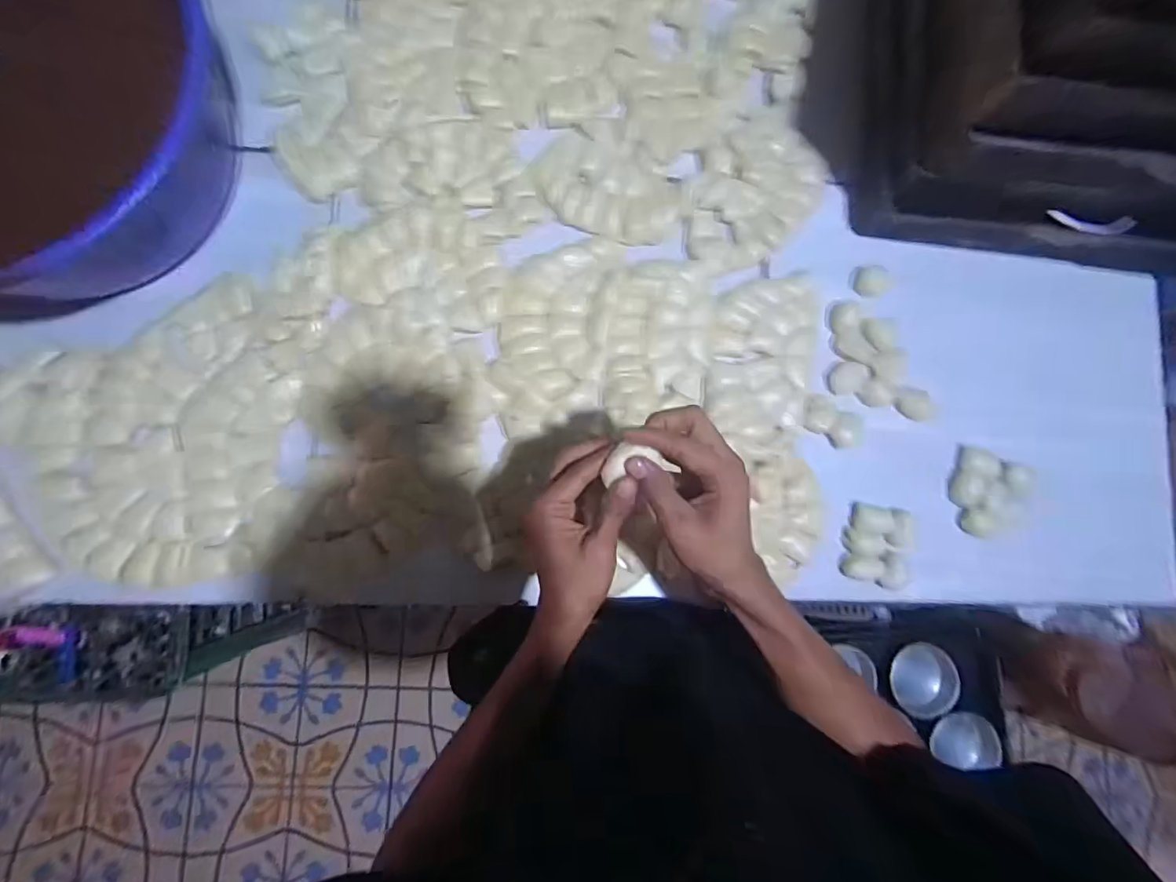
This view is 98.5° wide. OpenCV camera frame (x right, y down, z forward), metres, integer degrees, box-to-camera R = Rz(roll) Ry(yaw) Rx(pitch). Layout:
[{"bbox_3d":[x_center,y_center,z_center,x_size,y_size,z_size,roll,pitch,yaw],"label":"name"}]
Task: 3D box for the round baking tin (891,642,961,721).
[{"bbox_3d":[0.789,0.560,1.183,0.137,0.043,0.160,-1,83,-4],"label":"round baking tin"}]

